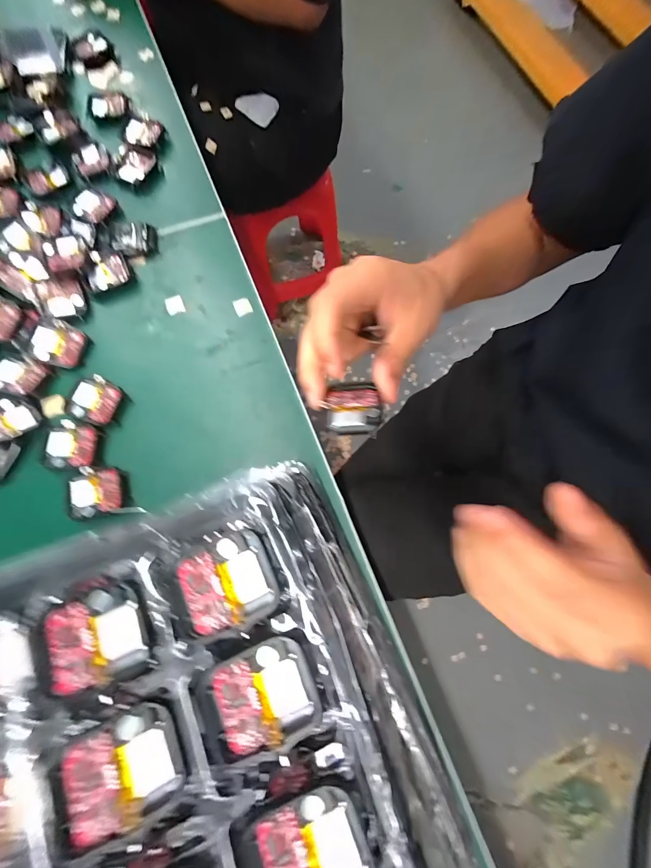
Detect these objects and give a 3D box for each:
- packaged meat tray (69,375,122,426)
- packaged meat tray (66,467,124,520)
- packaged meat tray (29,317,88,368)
[{"bbox_3d":[-0.196,-0.029,0.266,0.040,0.014,0.037,22,76,5],"label":"packaged meat tray"},{"bbox_3d":[-0.183,0.046,0.247,0.040,0.011,0.037,-13,76,-5],"label":"packaged meat tray"},{"bbox_3d":[-0.237,-0.080,0.274,0.037,0.013,0.038,16,76,3],"label":"packaged meat tray"}]

